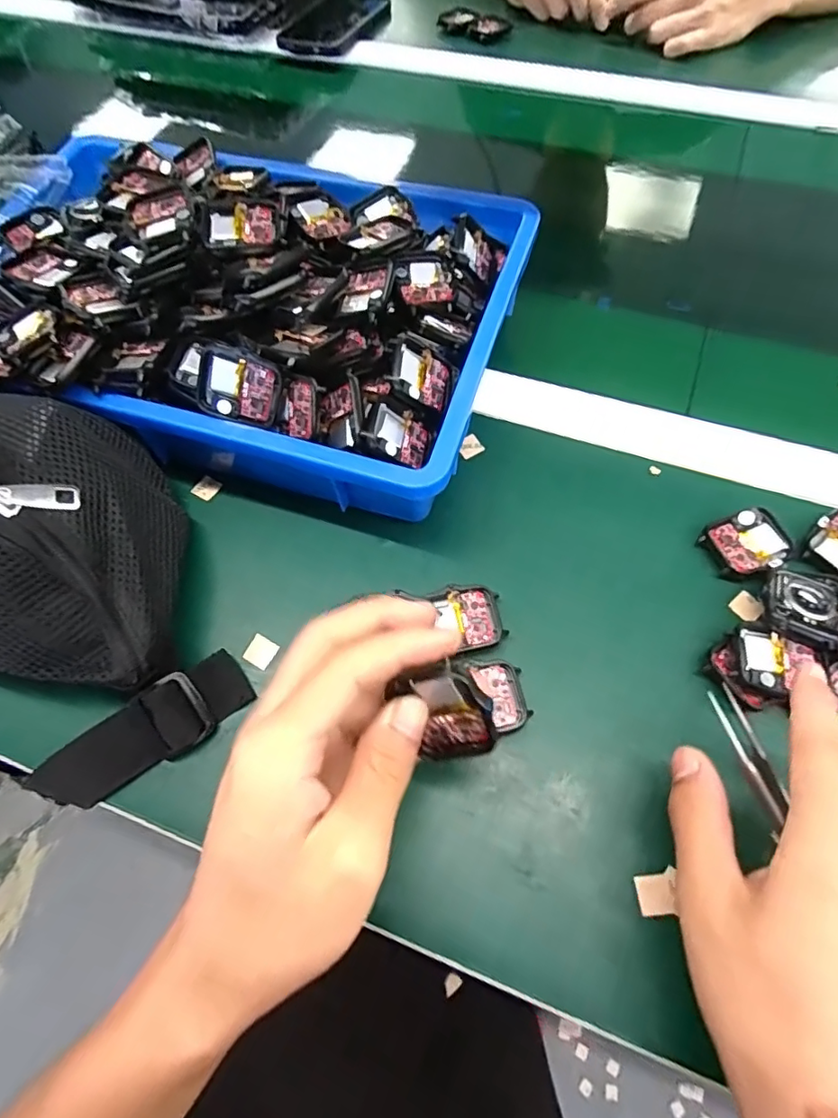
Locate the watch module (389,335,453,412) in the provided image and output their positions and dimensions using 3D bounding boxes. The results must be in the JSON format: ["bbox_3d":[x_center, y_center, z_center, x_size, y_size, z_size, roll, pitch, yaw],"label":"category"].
[{"bbox_3d":[0.003,-0.105,0.319,0.004,0.043,0.035,-8,67,47],"label":"watch module"}]

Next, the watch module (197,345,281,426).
[{"bbox_3d":[-0.096,-0.094,0.305,0.041,0.036,0.013,15,29,-6],"label":"watch module"}]

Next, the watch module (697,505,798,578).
[{"bbox_3d":[0.190,-0.009,0.325,0.044,0.009,0.037,-20,64,-9],"label":"watch module"}]

